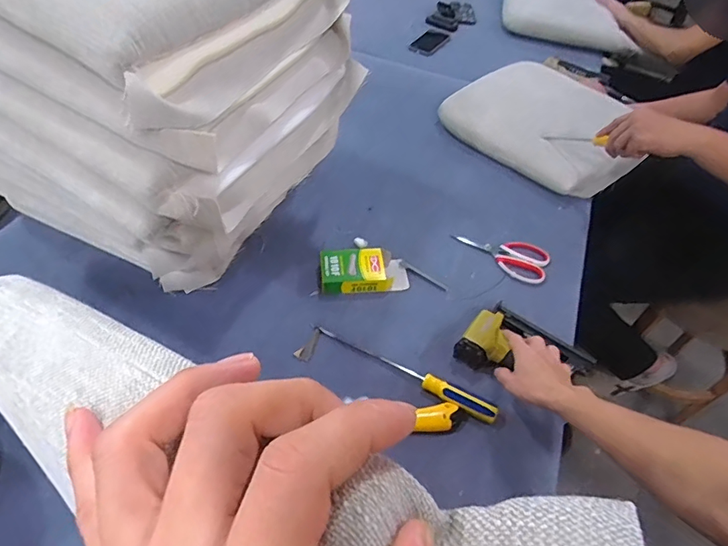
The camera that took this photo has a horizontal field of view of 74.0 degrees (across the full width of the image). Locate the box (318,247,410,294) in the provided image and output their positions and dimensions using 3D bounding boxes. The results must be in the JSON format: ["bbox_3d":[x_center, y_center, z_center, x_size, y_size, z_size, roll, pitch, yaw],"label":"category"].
[{"bbox_3d":[0.002,-0.005,0.862,0.153,0.034,0.081,0,49,-7],"label":"box"}]

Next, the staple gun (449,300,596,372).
[{"bbox_3d":[0.255,0.119,0.752,0.182,0.061,0.137,32,50,22],"label":"staple gun"}]

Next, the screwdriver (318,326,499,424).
[{"bbox_3d":[0.063,0.145,0.745,0.298,0.022,0.032,26,51,15],"label":"screwdriver"}]

